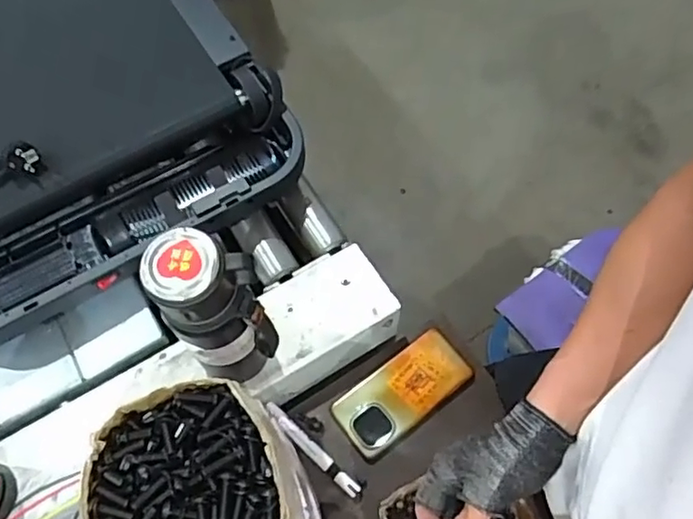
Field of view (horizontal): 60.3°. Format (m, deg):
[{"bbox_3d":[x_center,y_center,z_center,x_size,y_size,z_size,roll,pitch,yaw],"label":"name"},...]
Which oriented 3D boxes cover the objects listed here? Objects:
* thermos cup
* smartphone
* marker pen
[{"bbox_3d":[-0.115,0.057,0.562,0.082,0.245,0.066,-25,67,-11],"label":"thermos cup"},{"bbox_3d":[0.067,0.156,0.706,0.164,0.014,0.080,-35,69,-15],"label":"smartphone"},{"bbox_3d":[-0.038,0.217,0.679,0.141,0.017,0.019,38,70,17],"label":"marker pen"}]

